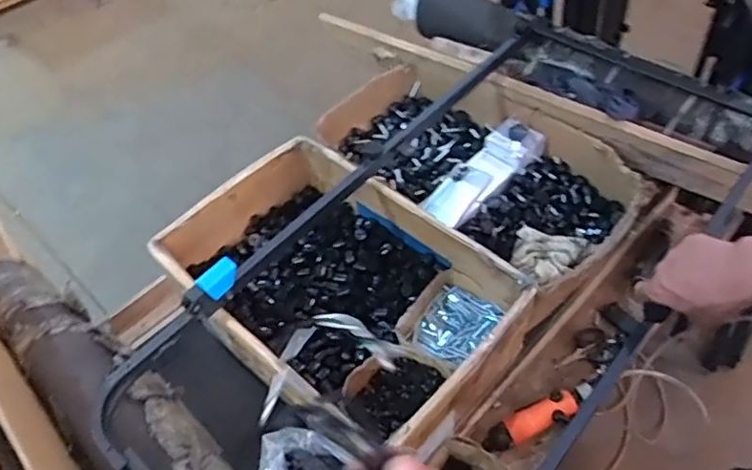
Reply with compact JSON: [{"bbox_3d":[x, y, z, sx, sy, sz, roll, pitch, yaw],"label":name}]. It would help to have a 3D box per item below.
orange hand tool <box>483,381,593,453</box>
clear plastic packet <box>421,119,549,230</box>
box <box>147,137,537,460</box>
[{"bbox_3d":[0.251,0.283,0.917,0.181,0.031,0.044,-28,54,1],"label":"orange hand tool"},{"bbox_3d":[0.196,-0.117,1.120,0.278,0.061,0.098,-39,58,-23],"label":"clear plastic packet"},{"bbox_3d":[-0.056,0.089,0.955,0.526,0.140,0.358,36,63,28],"label":"box"}]

